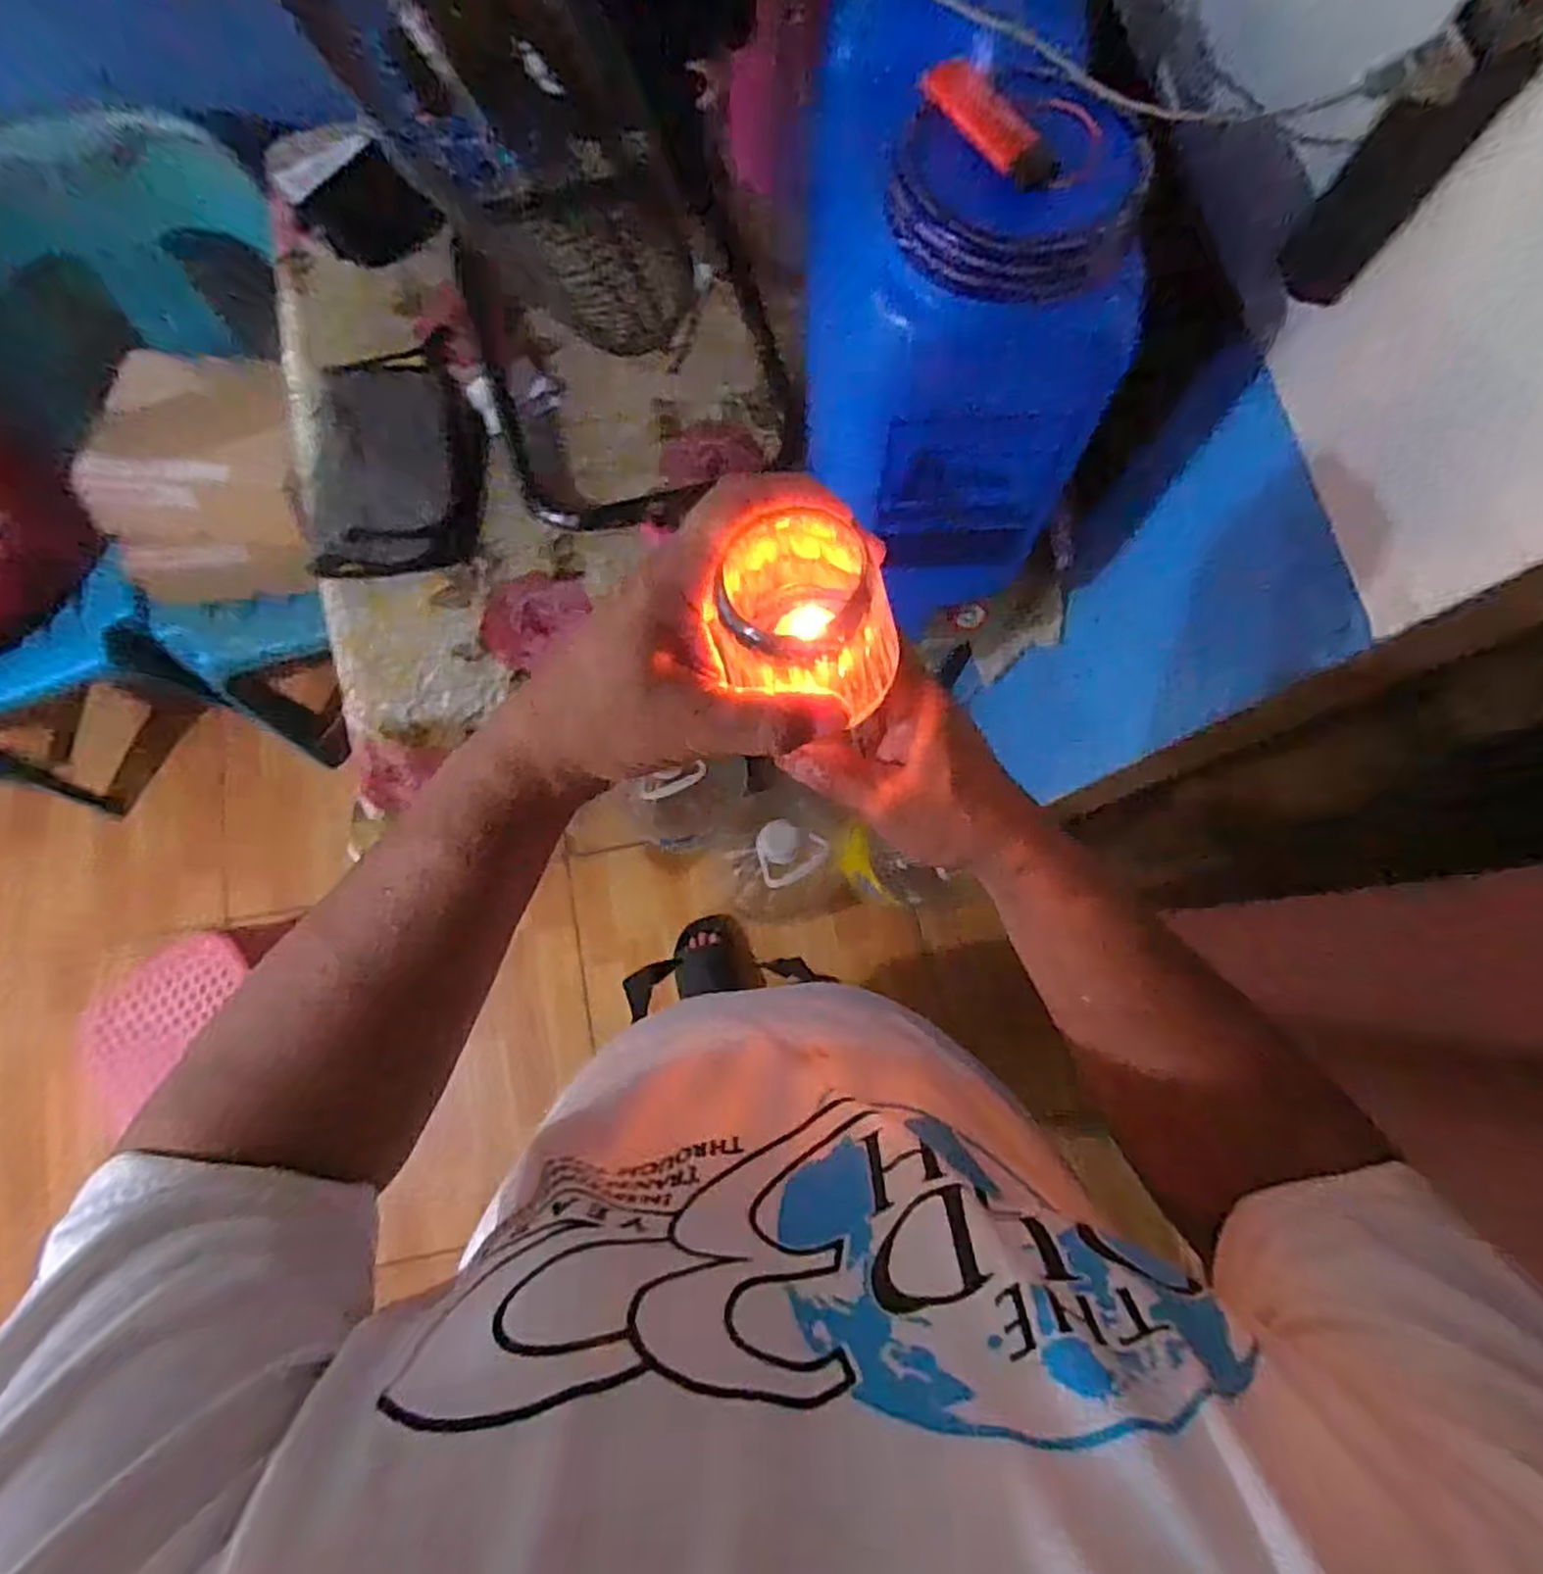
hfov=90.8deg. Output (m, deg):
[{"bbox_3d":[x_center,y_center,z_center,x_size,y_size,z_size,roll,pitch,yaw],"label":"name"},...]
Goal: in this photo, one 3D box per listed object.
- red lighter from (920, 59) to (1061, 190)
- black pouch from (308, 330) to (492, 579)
[{"bbox_3d":[0.101,-0.315,0.359,0.025,0.009,0.084,-30,80,-7],"label":"red lighter"},{"bbox_3d":[-0.389,-0.350,0.792,0.173,0.033,0.276,-10,78,-3],"label":"black pouch"}]

